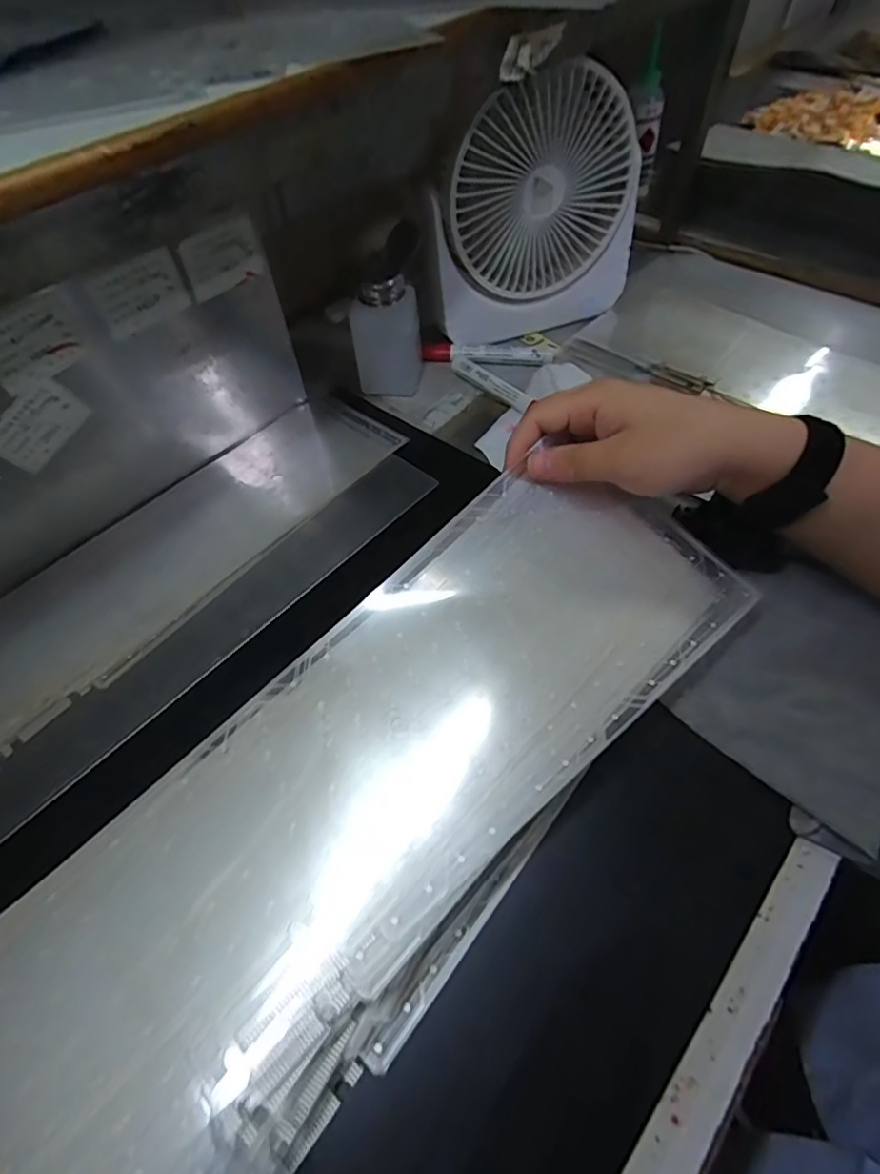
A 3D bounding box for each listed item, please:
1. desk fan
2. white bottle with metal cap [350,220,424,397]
[{"bbox_3d":[0.083,-0.326,0.489,0.190,0.194,0.065,-24,57,-12],"label":"desk fan"},{"bbox_3d":[-0.046,-0.234,0.473,0.053,0.127,0.052,15,57,14],"label":"white bottle with metal cap"}]

